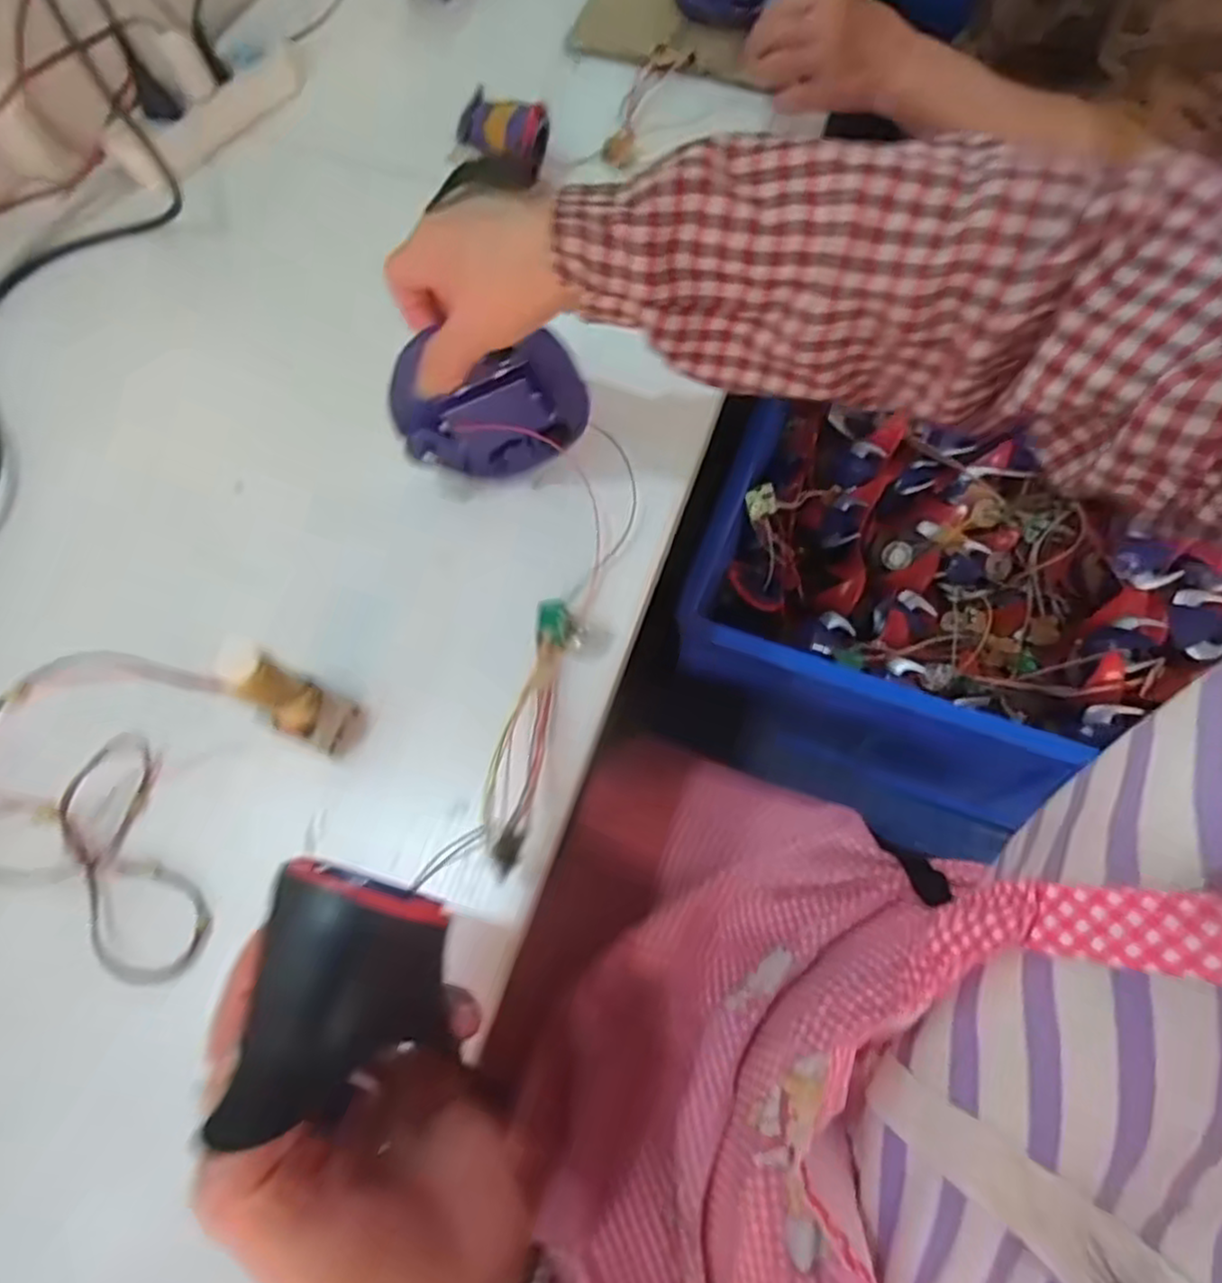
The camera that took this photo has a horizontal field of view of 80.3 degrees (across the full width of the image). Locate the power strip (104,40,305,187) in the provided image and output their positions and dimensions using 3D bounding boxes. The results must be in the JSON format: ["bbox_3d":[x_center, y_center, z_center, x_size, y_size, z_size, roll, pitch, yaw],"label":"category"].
[{"bbox_3d":[-0.324,-0.433,0.588,0.061,0.033,0.169,41,73,15],"label":"power strip"}]

